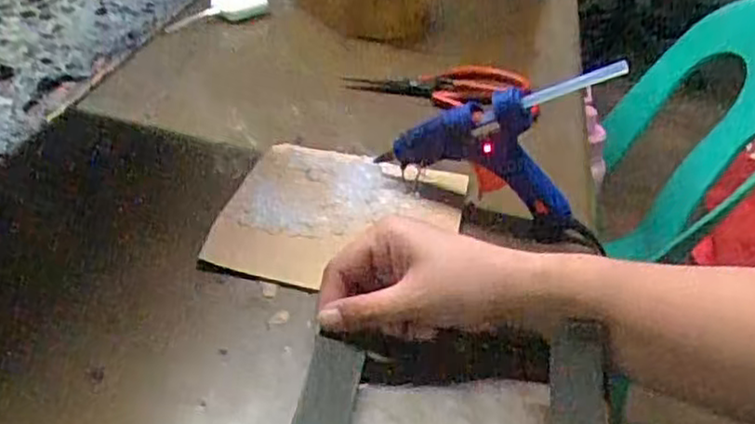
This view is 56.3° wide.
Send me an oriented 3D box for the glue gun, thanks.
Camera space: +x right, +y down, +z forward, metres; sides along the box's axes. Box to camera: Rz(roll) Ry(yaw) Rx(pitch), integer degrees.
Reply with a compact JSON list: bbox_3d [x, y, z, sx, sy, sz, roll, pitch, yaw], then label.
[{"bbox_3d":[0.075,-0.055,0.478,0.153,0.123,0.026,13,37,12],"label":"glue gun"}]

